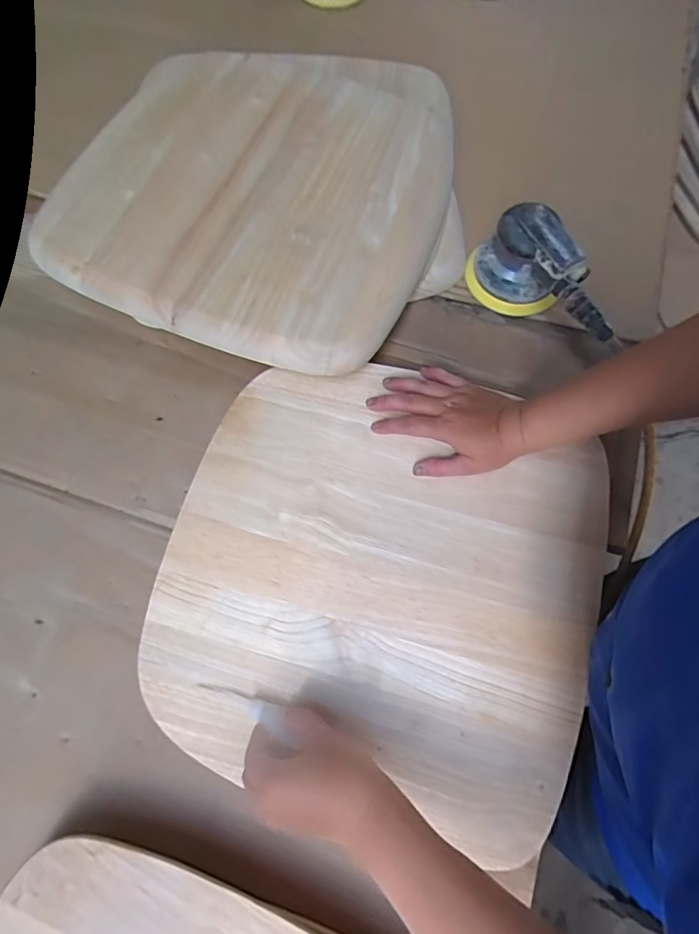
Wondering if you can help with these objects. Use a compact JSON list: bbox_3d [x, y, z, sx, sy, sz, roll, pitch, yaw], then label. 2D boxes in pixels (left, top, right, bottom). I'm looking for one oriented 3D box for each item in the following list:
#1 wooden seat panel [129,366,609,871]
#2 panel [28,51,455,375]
[{"bbox_3d":[0.028,0.109,0.490,0.408,0.041,0.377,17,69,7],"label":"wooden seat panel"},{"bbox_3d":[-0.090,-0.351,0.596,0.418,0.048,0.472,21,70,8],"label":"panel"}]

